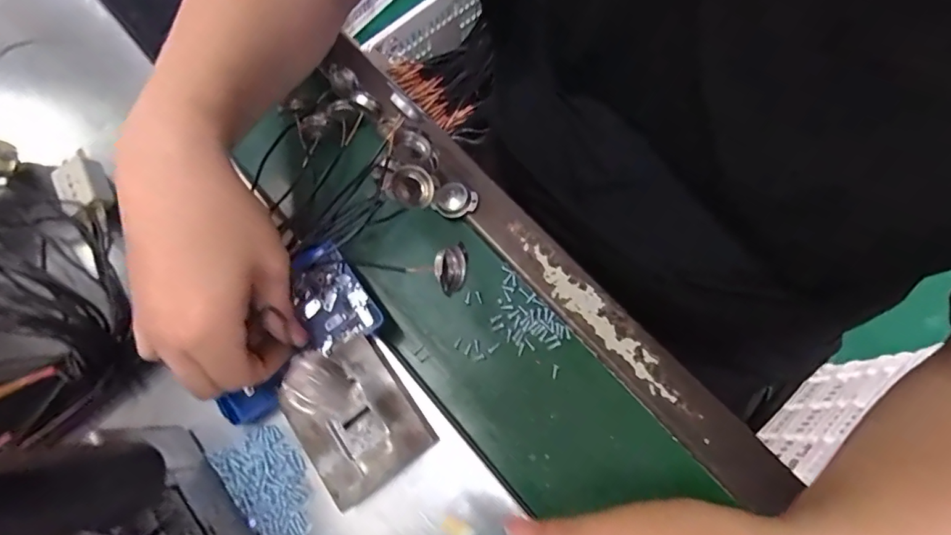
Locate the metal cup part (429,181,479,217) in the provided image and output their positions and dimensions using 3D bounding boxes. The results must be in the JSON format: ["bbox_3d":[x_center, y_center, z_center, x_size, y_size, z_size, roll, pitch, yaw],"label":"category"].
[{"bbox_3d":[-0.015,-0.050,0.369,0.030,0.022,0.030,-1,72,2],"label":"metal cup part"}]

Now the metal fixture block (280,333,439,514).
[{"bbox_3d":[-0.071,0.092,0.299,0.065,0.033,0.079,-35,75,-9],"label":"metal fixture block"}]

